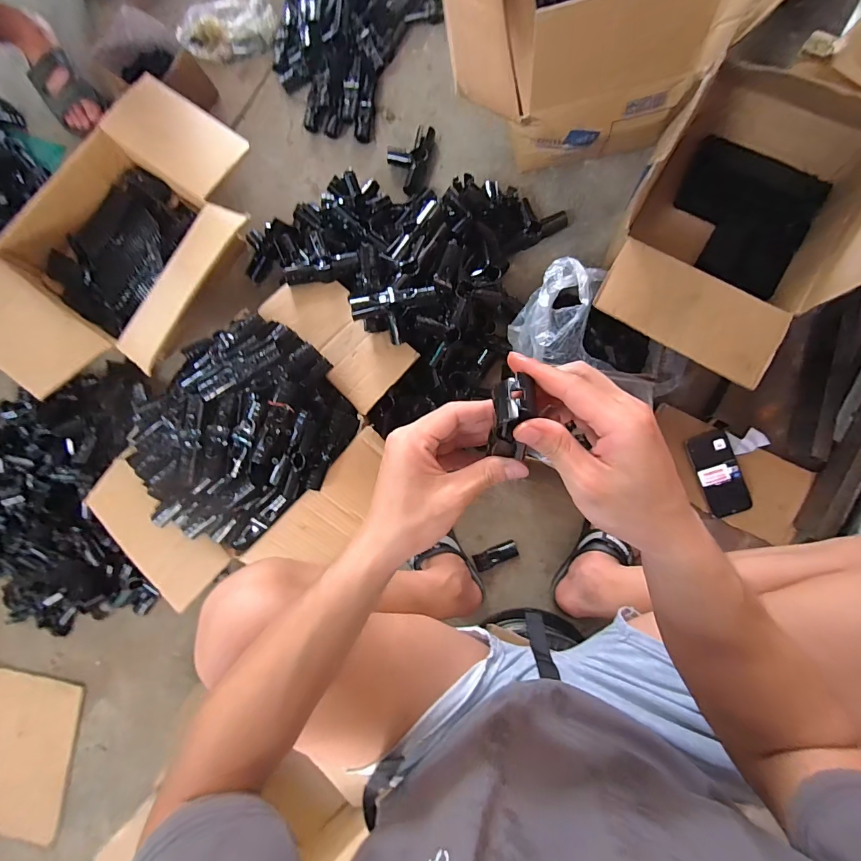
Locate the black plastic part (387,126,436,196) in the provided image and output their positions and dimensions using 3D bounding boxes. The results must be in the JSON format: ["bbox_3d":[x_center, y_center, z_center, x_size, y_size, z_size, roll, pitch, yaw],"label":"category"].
[{"bbox_3d":[-0.042,-0.554,0.817,0.085,0.035,0.145,18,87,7],"label":"black plastic part"}]

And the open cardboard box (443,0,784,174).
[{"bbox_3d":[0.258,-0.734,0.683,0.449,0.218,0.396,-4,85,6],"label":"open cardboard box"}]

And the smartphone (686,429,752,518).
[{"bbox_3d":[0.502,0.075,0.699,0.067,0.008,0.146,-20,83,4],"label":"smartphone"}]

